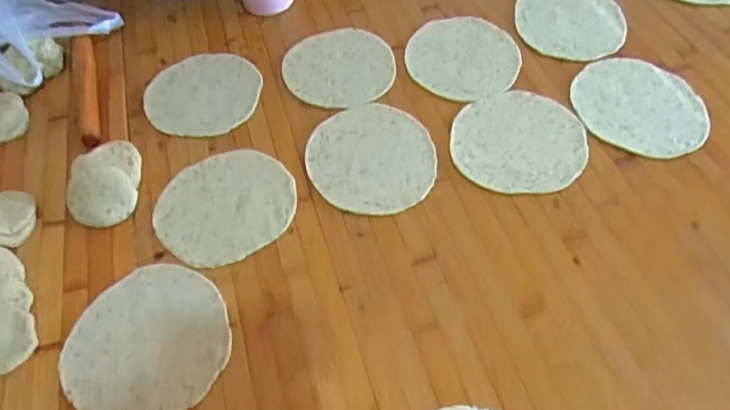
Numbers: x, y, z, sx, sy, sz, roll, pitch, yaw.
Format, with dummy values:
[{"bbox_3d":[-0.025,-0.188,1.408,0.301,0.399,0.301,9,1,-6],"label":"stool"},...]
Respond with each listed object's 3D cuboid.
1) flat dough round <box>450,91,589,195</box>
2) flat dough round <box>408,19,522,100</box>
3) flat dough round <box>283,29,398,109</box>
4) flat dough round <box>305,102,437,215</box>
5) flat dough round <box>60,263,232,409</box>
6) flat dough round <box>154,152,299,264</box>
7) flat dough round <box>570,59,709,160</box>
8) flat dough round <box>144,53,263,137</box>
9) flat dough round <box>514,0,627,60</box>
[{"bbox_3d":[0.153,-0.066,0.537,0.128,0.004,0.126,-2,55,3],"label":"flat dough round"},{"bbox_3d":[0.112,-0.167,0.608,0.121,0.005,0.131,-2,55,3],"label":"flat dough round"},{"bbox_3d":[-0.030,-0.159,0.615,0.124,0.006,0.124,-2,55,3],"label":"flat dough round"},{"bbox_3d":[0.005,-0.049,0.537,0.122,0.004,0.135,-9,55,-2],"label":"flat dough round"},{"bbox_3d":[-0.181,0.111,0.445,0.130,0.004,0.133,-2,55,3],"label":"flat dough round"},{"bbox_3d":[-0.134,-0.002,0.518,0.130,0.004,0.122,-2,55,3],"label":"flat dough round"},{"bbox_3d":[0.283,-0.104,0.556,0.120,0.004,0.135,-11,55,-3],"label":"flat dough round"},{"bbox_3d":[-0.183,-0.128,0.610,0.128,0.004,0.123,-2,55,3],"label":"flat dough round"},{"bbox_3d":[0.244,-0.221,0.638,0.123,0.004,0.134,-2,55,3],"label":"flat dough round"}]

